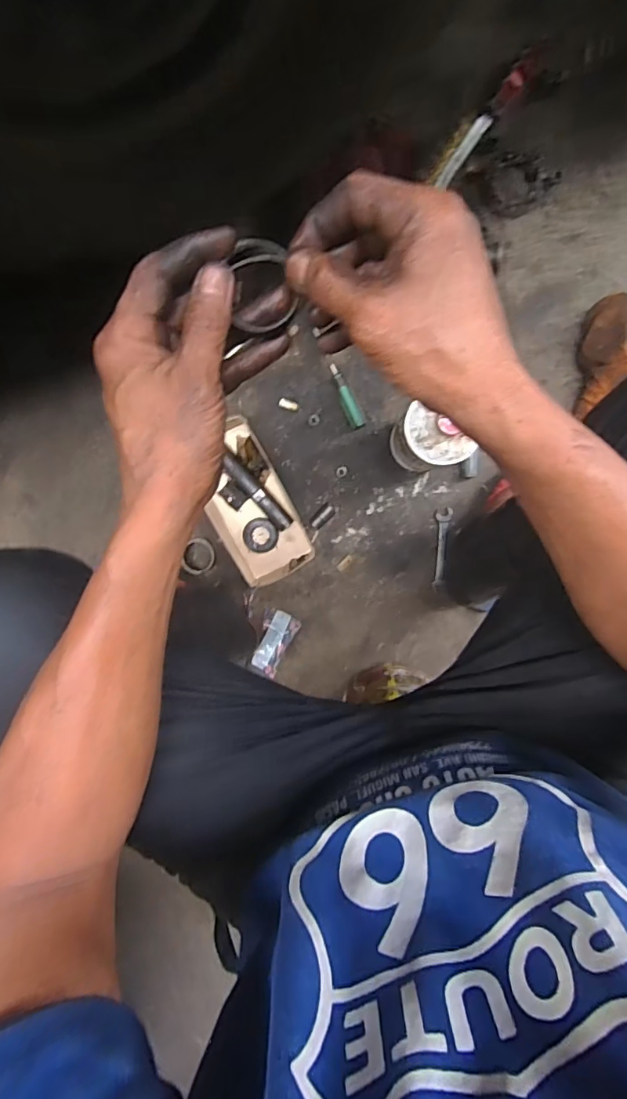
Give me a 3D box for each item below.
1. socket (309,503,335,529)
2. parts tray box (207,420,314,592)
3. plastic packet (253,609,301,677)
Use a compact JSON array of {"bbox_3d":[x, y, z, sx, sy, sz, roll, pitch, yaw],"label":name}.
[{"bbox_3d":[0.014,-0.048,0.756,0.019,0.018,0.040,43,97,-3],"label":"socket"},{"bbox_3d":[-0.093,-0.067,0.752,0.115,0.044,0.230,-25,95,5],"label":"parts tray box"},{"bbox_3d":[-0.060,0.141,0.785,0.051,0.018,0.096,24,97,0],"label":"plastic packet"}]

